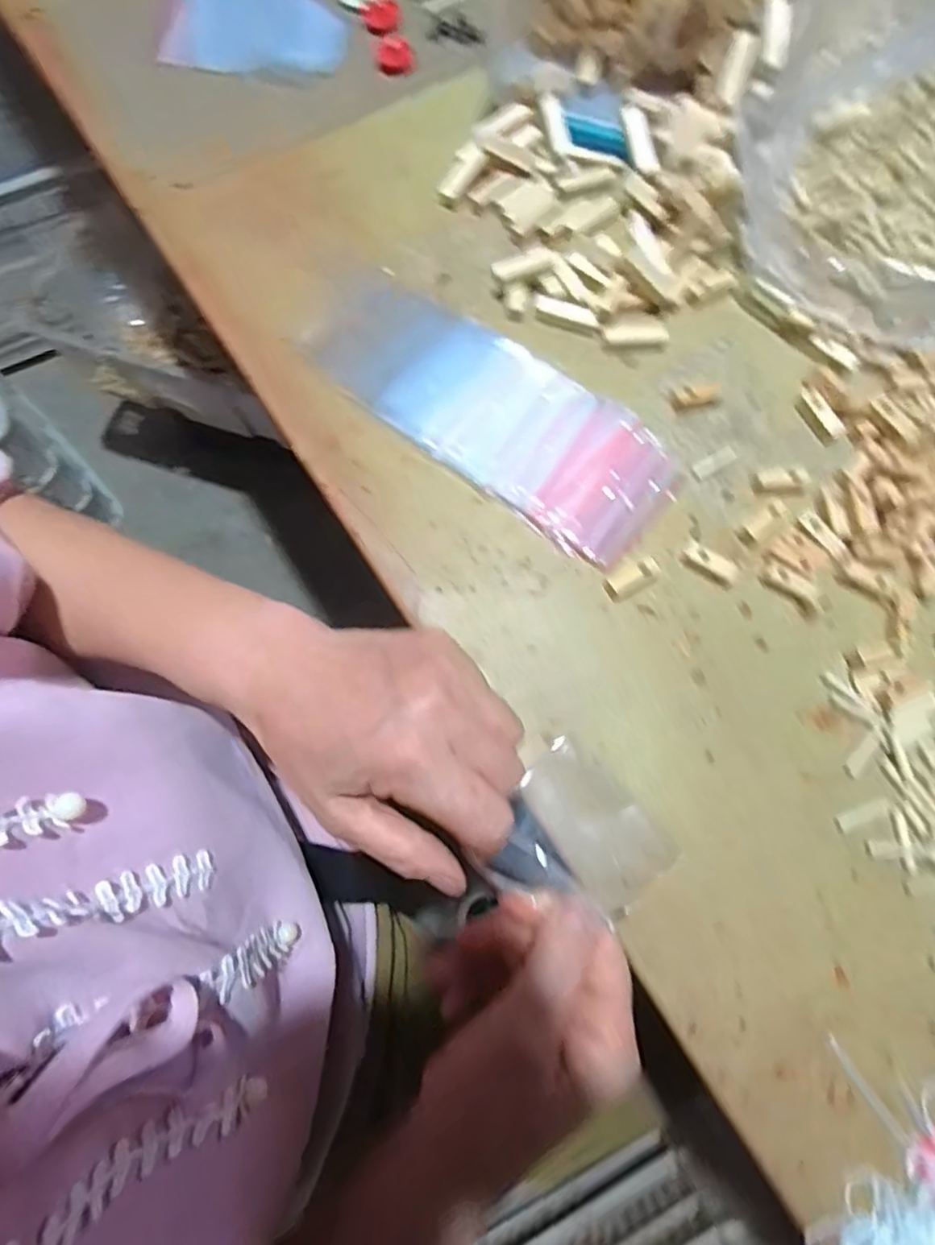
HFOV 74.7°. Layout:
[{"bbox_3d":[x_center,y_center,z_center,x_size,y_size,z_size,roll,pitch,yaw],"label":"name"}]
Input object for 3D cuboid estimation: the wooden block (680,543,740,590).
[{"bbox_3d":[0.140,-0.033,0.352,0.033,0.009,0.013,32,76,8],"label":"wooden block"}]

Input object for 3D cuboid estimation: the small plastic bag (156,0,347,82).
[{"bbox_3d":[-0.161,-0.449,0.462,0.132,0.009,0.088,3,74,0],"label":"small plastic bag"}]

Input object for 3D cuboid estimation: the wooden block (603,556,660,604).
[{"bbox_3d":[0.094,-0.024,0.348,0.031,0.012,0.015,-24,76,-7],"label":"wooden block"}]

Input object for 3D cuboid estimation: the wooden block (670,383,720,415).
[{"bbox_3d":[0.143,-0.140,0.385,0.030,0.012,0.011,-12,75,-4],"label":"wooden block"}]

